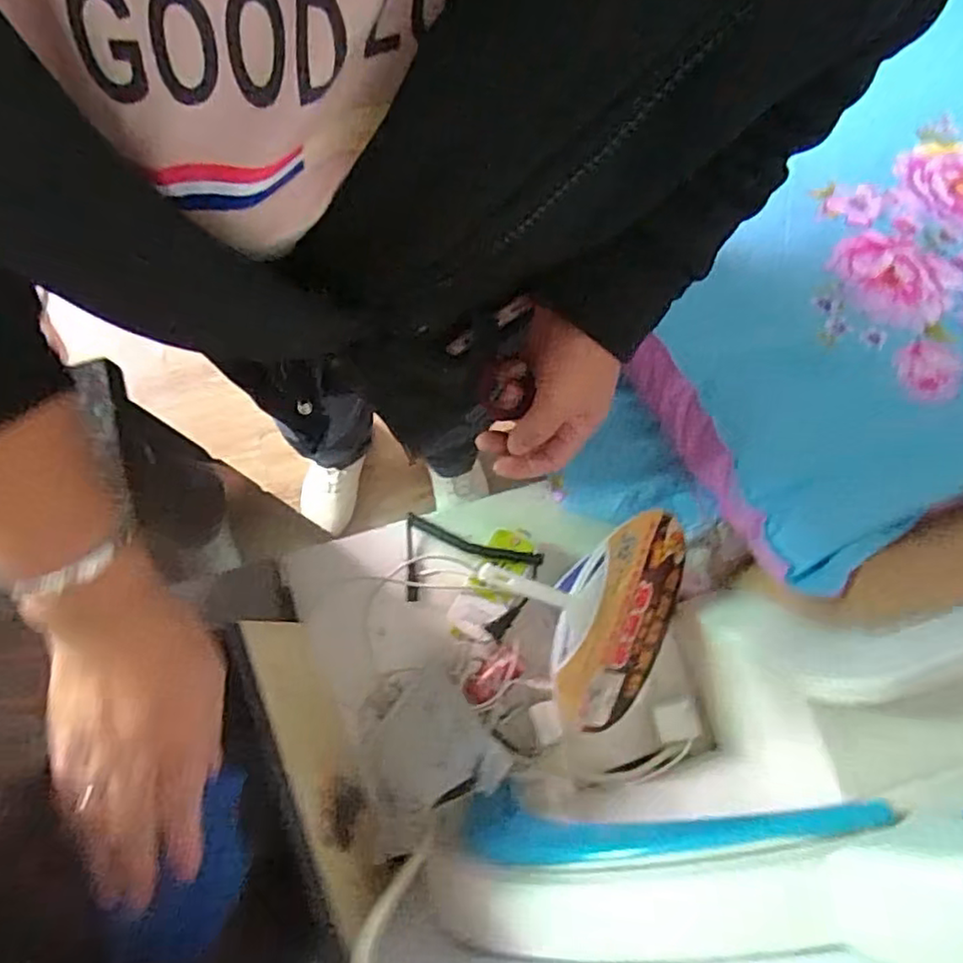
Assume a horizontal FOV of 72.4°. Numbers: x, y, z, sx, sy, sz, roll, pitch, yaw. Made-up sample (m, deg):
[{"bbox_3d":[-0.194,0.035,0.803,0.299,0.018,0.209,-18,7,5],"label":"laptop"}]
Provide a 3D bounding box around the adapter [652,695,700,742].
[{"bbox_3d":[0.203,0.249,0.686,0.043,0.021,0.039,-9,77,-3],"label":"adapter"}]

